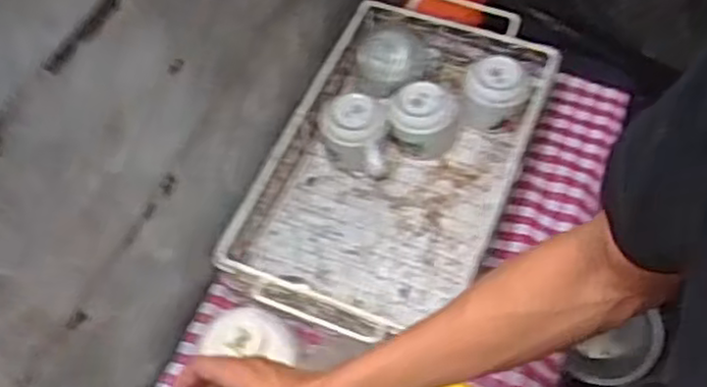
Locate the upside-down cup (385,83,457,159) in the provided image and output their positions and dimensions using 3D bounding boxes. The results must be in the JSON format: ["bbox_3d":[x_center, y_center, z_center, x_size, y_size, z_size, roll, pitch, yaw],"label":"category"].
[{"bbox_3d":[0.082,-0.084,0.887,0.077,0.076,0.063,-1,54,1],"label":"upside-down cup"}]

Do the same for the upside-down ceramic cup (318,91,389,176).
[{"bbox_3d":[0.001,-0.074,0.888,0.076,0.069,0.081,-1,54,2],"label":"upside-down ceramic cup"}]

